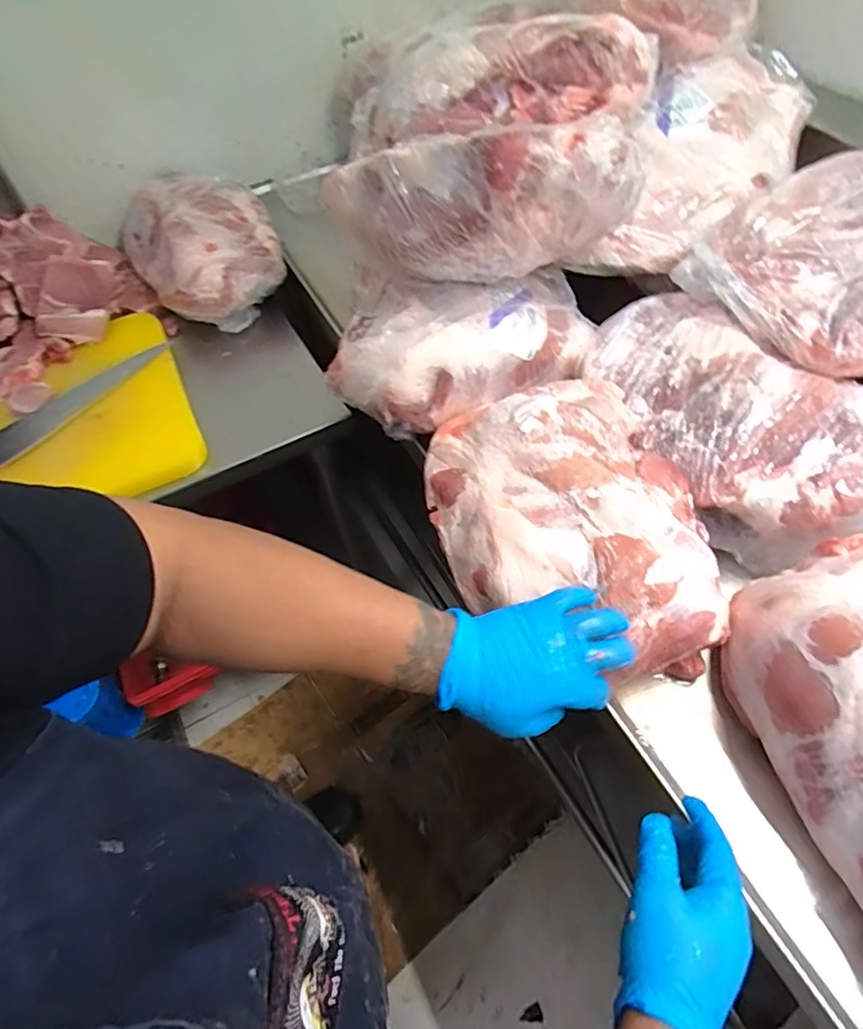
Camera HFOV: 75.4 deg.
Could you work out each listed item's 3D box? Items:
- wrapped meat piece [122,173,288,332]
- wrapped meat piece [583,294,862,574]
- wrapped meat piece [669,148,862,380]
[{"bbox_3d":[-0.371,-0.444,0.922,0.222,0.112,0.293,-32,61,-19],"label":"wrapped meat piece"},{"bbox_3d":[0.311,-0.115,0.615,0.201,0.108,0.363,-23,58,-13],"label":"wrapped meat piece"},{"bbox_3d":[0.475,-0.285,0.611,0.305,0.104,0.242,-22,58,-12],"label":"wrapped meat piece"}]

